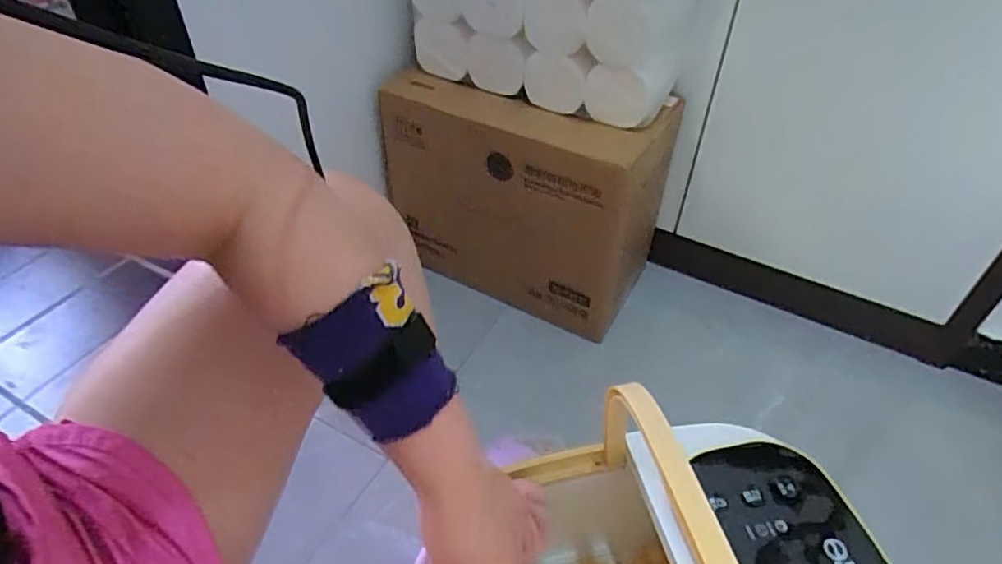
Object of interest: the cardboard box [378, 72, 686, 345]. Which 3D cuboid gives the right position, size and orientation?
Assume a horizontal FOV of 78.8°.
[{"bbox_3d":[0.032,-0.142,1.018,0.430,0.338,0.206,27,46,26],"label":"cardboard box"}]

